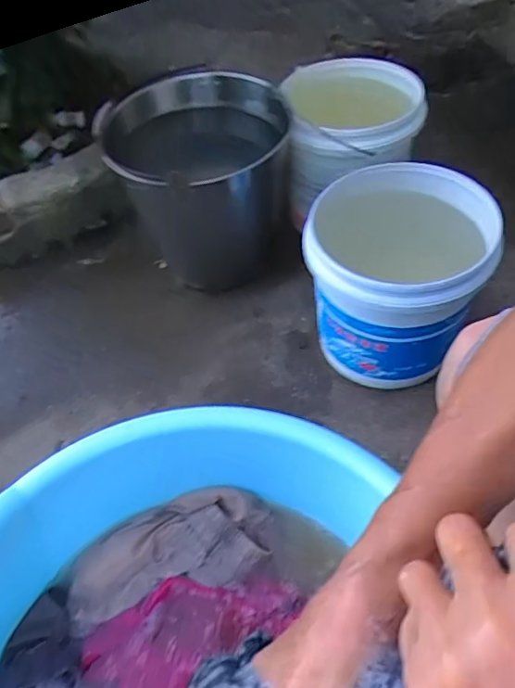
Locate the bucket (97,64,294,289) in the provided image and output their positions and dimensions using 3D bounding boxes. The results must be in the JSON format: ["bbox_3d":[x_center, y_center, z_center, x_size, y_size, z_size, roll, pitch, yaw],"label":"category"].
[{"bbox_3d":[-0.089,-0.268,0.934,0.292,0.321,0.249,-19,53,-13],"label":"bucket"}]

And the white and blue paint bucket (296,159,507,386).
[{"bbox_3d":[0.204,-0.093,0.808,0.243,0.269,0.249,-1,51,1],"label":"white and blue paint bucket"}]

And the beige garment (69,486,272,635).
[{"bbox_3d":[-0.107,0.257,0.648,0.246,0.029,0.114,-17,53,-9],"label":"beige garment"}]

